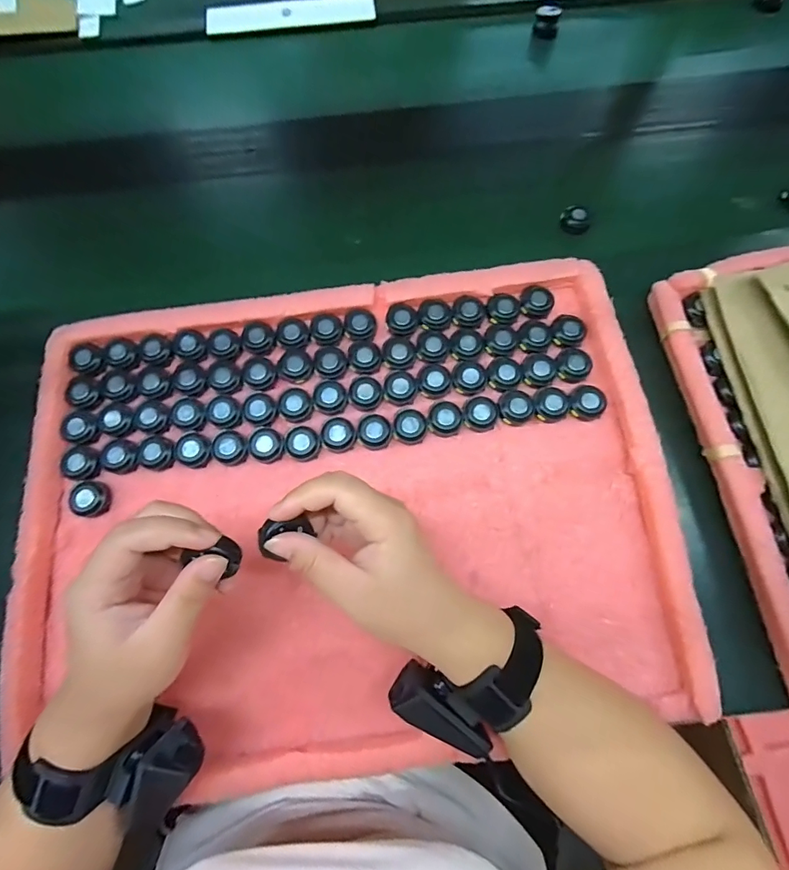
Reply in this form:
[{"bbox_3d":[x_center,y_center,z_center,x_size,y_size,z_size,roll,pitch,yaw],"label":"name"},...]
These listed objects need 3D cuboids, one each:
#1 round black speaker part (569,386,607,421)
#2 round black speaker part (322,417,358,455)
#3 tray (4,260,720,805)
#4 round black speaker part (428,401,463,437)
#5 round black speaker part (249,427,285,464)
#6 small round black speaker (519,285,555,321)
[{"bbox_3d":[0.164,-0.027,0.367,0.028,0.011,0.030,0,72,1],"label":"round black speaker part"},{"bbox_3d":[-0.046,0.000,0.362,0.028,0.010,0.027,0,72,1],"label":"round black speaker part"},{"bbox_3d":[-0.036,0.050,0.352,0.493,0.037,0.369,-8,74,-3],"label":"tray"},{"bbox_3d":[0.043,-0.012,0.368,0.027,0.012,0.031,16,73,6],"label":"round black speaker part"},{"bbox_3d":[-0.107,0.008,0.361,0.027,0.006,0.030,-43,79,-12],"label":"round black speaker part"},{"bbox_3d":[0.129,-0.121,0.394,0.028,0.010,0.029,0,72,1],"label":"small round black speaker"}]

